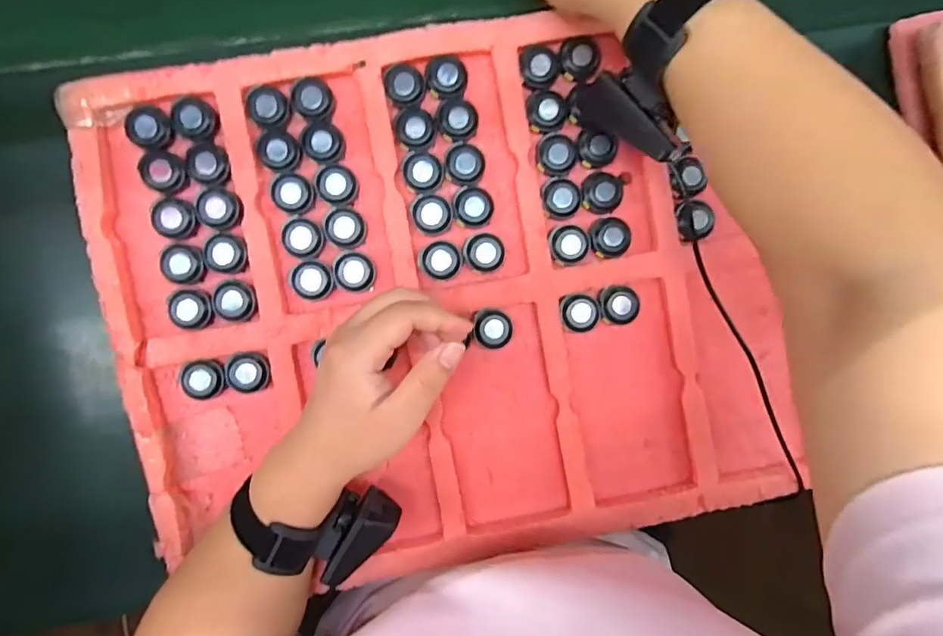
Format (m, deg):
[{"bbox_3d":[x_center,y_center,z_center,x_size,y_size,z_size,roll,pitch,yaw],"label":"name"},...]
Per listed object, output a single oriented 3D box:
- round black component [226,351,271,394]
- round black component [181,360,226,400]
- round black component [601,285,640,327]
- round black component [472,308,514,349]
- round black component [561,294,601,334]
[{"bbox_3d":[-0.158,0.039,0.363,0.028,0.006,0.030,0,89,-4],"label":"round black component"},{"bbox_3d":[-0.187,0.043,0.361,0.028,0.014,0.027,0,89,-4],"label":"round black component"},{"bbox_3d":[0.109,-0.009,0.382,0.029,0.014,0.027,0,89,-4],"label":"round black component"},{"bbox_3d":[0.016,0.009,0.376,0.027,0.012,0.029,0,89,-4],"label":"round black component"},{"bbox_3d":[0.081,-0.004,0.383,0.028,0.013,0.028,0,89,-4],"label":"round black component"}]

